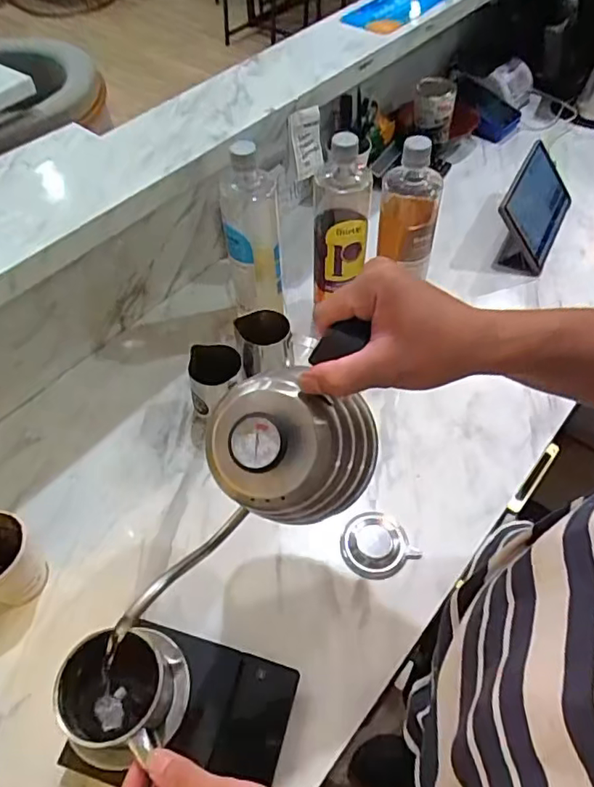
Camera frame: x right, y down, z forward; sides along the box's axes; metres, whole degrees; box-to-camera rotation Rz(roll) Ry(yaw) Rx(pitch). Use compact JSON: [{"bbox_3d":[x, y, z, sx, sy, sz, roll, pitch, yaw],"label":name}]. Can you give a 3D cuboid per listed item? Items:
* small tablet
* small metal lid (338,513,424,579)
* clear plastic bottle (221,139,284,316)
[{"bbox_3d":[0.384,-0.294,0.879,0.086,0.113,0.222,23,58,19],"label":"small tablet"},{"bbox_3d":[0.087,0.168,0.611,0.076,0.009,0.073,-1,53,2],"label":"small metal lid"},{"bbox_3d":[-0.057,-0.192,0.726,0.066,0.283,0.079,-7,53,-2],"label":"clear plastic bottle"}]

